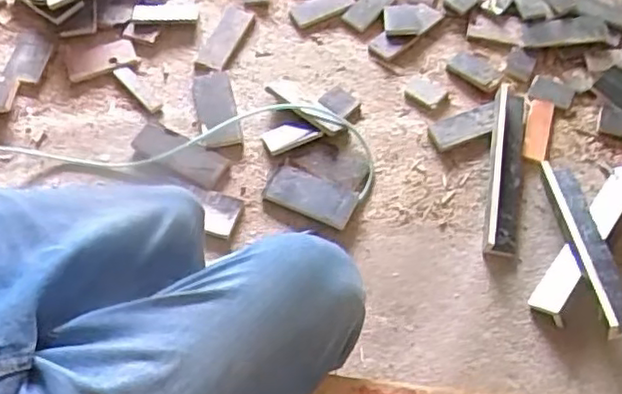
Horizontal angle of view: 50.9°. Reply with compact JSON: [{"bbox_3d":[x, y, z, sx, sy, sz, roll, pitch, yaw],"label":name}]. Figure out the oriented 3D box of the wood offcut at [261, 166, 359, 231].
[{"bbox_3d":[0.000,-0.003,1.314,0.172,0.012,0.085,22,61,13],"label":"wood offcut"}]

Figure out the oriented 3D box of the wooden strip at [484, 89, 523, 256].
[{"bbox_3d":[0.395,-0.062,1.324,0.062,0.024,0.385,10,59,6],"label":"wooden strip"}]

